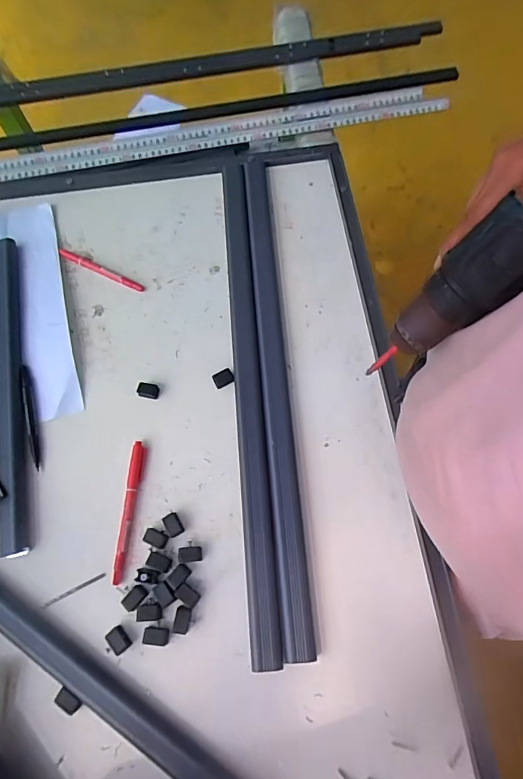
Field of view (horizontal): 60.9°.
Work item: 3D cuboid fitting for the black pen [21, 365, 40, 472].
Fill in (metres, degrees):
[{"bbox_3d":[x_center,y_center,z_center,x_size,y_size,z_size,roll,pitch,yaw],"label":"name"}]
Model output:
[{"bbox_3d":[-0.253,0.026,0.487,0.009,0.007,0.119,-15,71,-5],"label":"black pen"}]

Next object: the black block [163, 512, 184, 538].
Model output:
[{"bbox_3d":[-0.089,0.136,0.446,0.016,0.004,0.023,-28,72,-9],"label":"black block"}]

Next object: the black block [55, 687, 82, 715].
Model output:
[{"bbox_3d":[-0.171,0.276,0.394,0.022,0.007,0.014,35,75,12],"label":"black block"}]

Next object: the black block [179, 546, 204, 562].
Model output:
[{"bbox_3d":[-0.070,0.160,0.434,0.023,0.006,0.015,-4,70,-1],"label":"black block"}]

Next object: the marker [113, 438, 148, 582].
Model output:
[{"bbox_3d":[-0.132,0.121,0.449,0.015,0.010,0.136,3,70,2],"label":"marker"}]

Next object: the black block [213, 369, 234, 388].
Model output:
[{"bbox_3d":[-0.043,-0.012,0.497,0.023,0.006,0.016,-25,72,-8],"label":"black block"}]

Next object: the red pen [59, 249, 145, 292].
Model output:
[{"bbox_3d":[-0.196,-0.147,0.545,0.116,0.009,0.010,25,73,9],"label":"red pen"}]

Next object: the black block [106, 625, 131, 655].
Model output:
[{"bbox_3d":[-0.132,0.231,0.409,0.017,0.005,0.022,-41,75,-13],"label":"black block"}]

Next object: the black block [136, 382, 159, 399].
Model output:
[{"bbox_3d":[-0.127,0.000,0.497,0.022,0.007,0.018,9,71,4],"label":"black block"}]

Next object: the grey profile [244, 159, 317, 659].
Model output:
[{"bbox_3d":[0.014,-0.024,0.514,0.031,0.026,0.580,-4,70,-1],"label":"grey profile"}]

